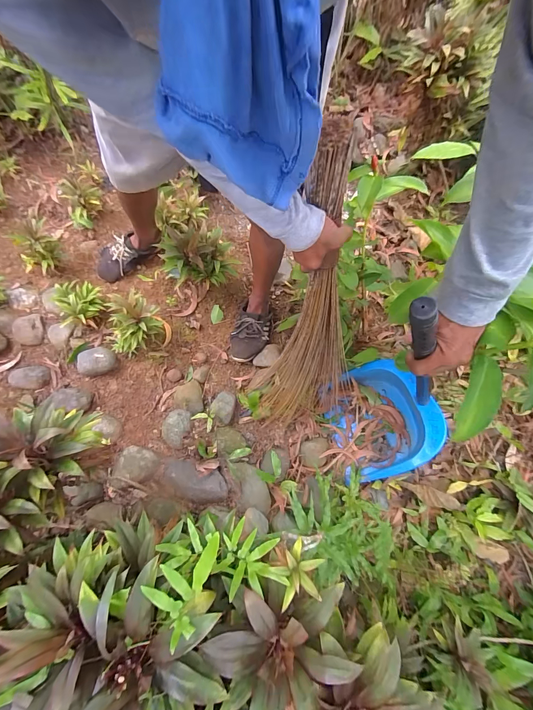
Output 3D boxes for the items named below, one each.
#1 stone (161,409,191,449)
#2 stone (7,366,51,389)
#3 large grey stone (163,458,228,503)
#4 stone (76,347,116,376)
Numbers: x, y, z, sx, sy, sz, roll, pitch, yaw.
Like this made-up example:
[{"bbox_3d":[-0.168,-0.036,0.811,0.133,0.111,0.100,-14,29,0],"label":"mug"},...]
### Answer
[{"bbox_3d":[-0.249,0.200,0.863,0.085,0.041,0.106,3,70,1],"label":"stone"},{"bbox_3d":[-0.690,0.067,0.910,0.114,0.026,0.063,-12,71,-5],"label":"stone"},{"bbox_3d":[-0.182,0.321,0.792,0.172,0.049,0.088,22,72,7],"label":"large grey stone"},{"bbox_3d":[-0.501,0.017,0.914,0.115,0.056,0.082,-4,70,-2],"label":"stone"}]

